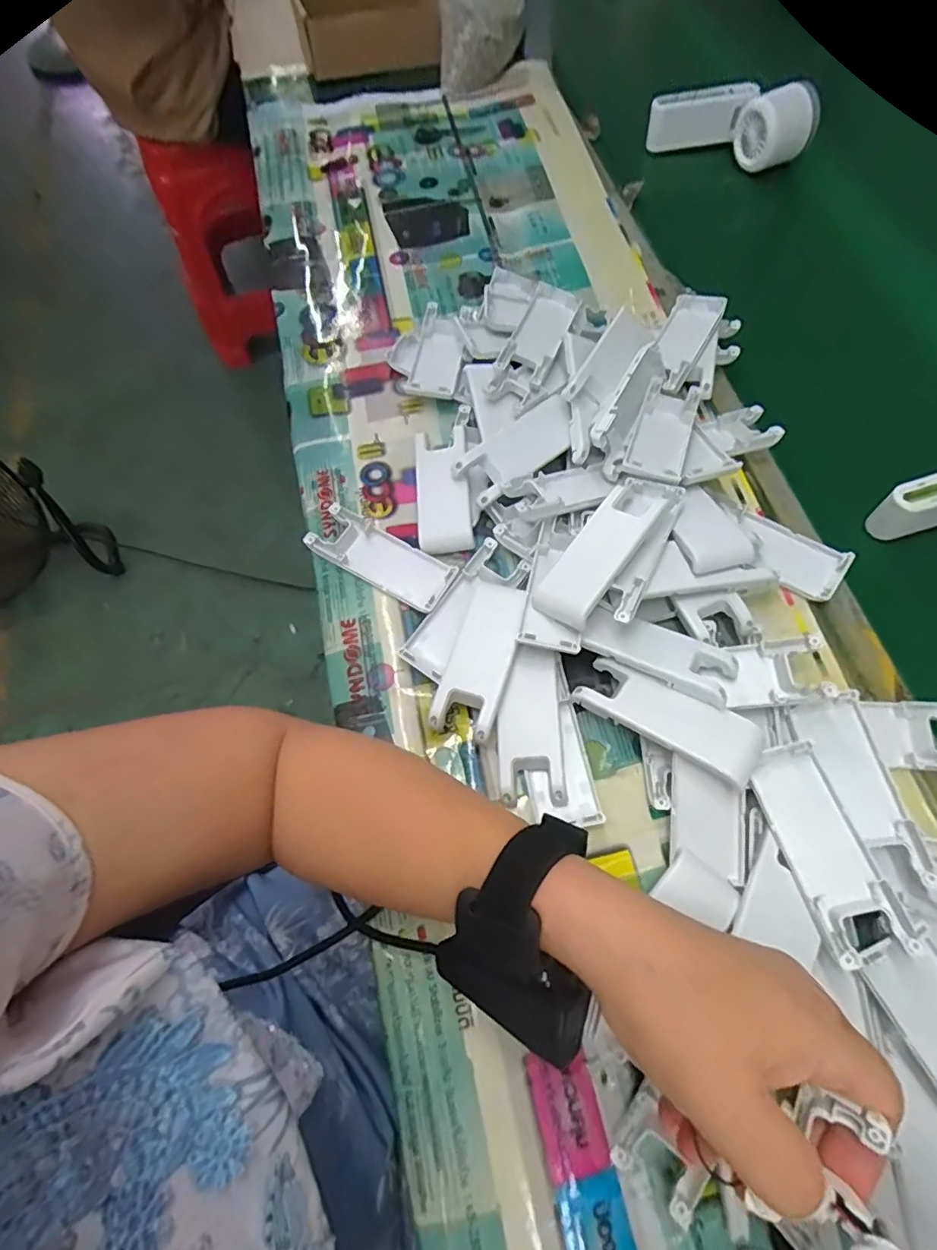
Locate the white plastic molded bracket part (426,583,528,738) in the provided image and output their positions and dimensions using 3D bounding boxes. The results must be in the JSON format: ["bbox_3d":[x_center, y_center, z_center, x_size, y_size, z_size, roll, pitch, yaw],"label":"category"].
[{"bbox_3d":[0.010,0.018,0.356,0.038,0.014,0.103,18,68,8],"label":"white plastic molded bracket part"}]

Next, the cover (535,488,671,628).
[{"bbox_3d":[0.082,-0.045,0.348,0.038,0.017,0.099,38,86,16],"label":"cover"}]

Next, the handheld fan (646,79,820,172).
[{"bbox_3d":[0.265,-0.509,0.563,0.157,0.054,0.063,28,70,12],"label":"handheld fan"}]

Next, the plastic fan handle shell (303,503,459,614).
[{"bbox_3d":[-0.061,-0.046,0.396,0.103,0.013,0.040,29,70,13],"label":"plastic fan handle shell"}]

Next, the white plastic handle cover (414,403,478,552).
[{"bbox_3d":[-0.018,-0.113,0.415,0.043,0.022,0.120,-3,67,0],"label":"white plastic handle cover"}]

